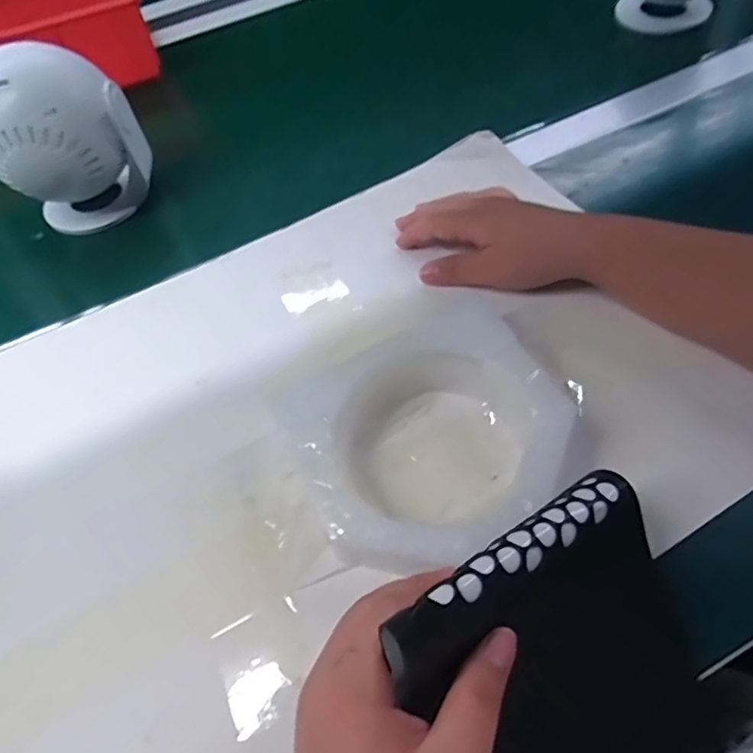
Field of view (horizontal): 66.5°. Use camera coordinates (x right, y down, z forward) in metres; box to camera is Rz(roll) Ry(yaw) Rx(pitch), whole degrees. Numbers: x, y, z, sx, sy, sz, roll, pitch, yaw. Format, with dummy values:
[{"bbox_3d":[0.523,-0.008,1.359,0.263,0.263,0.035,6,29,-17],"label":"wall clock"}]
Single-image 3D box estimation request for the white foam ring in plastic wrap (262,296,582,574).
[{"bbox_3d":[0.031,0.034,0.324,0.146,0.040,0.135,-3,56,5],"label":"white foam ring in plastic wrap"}]

